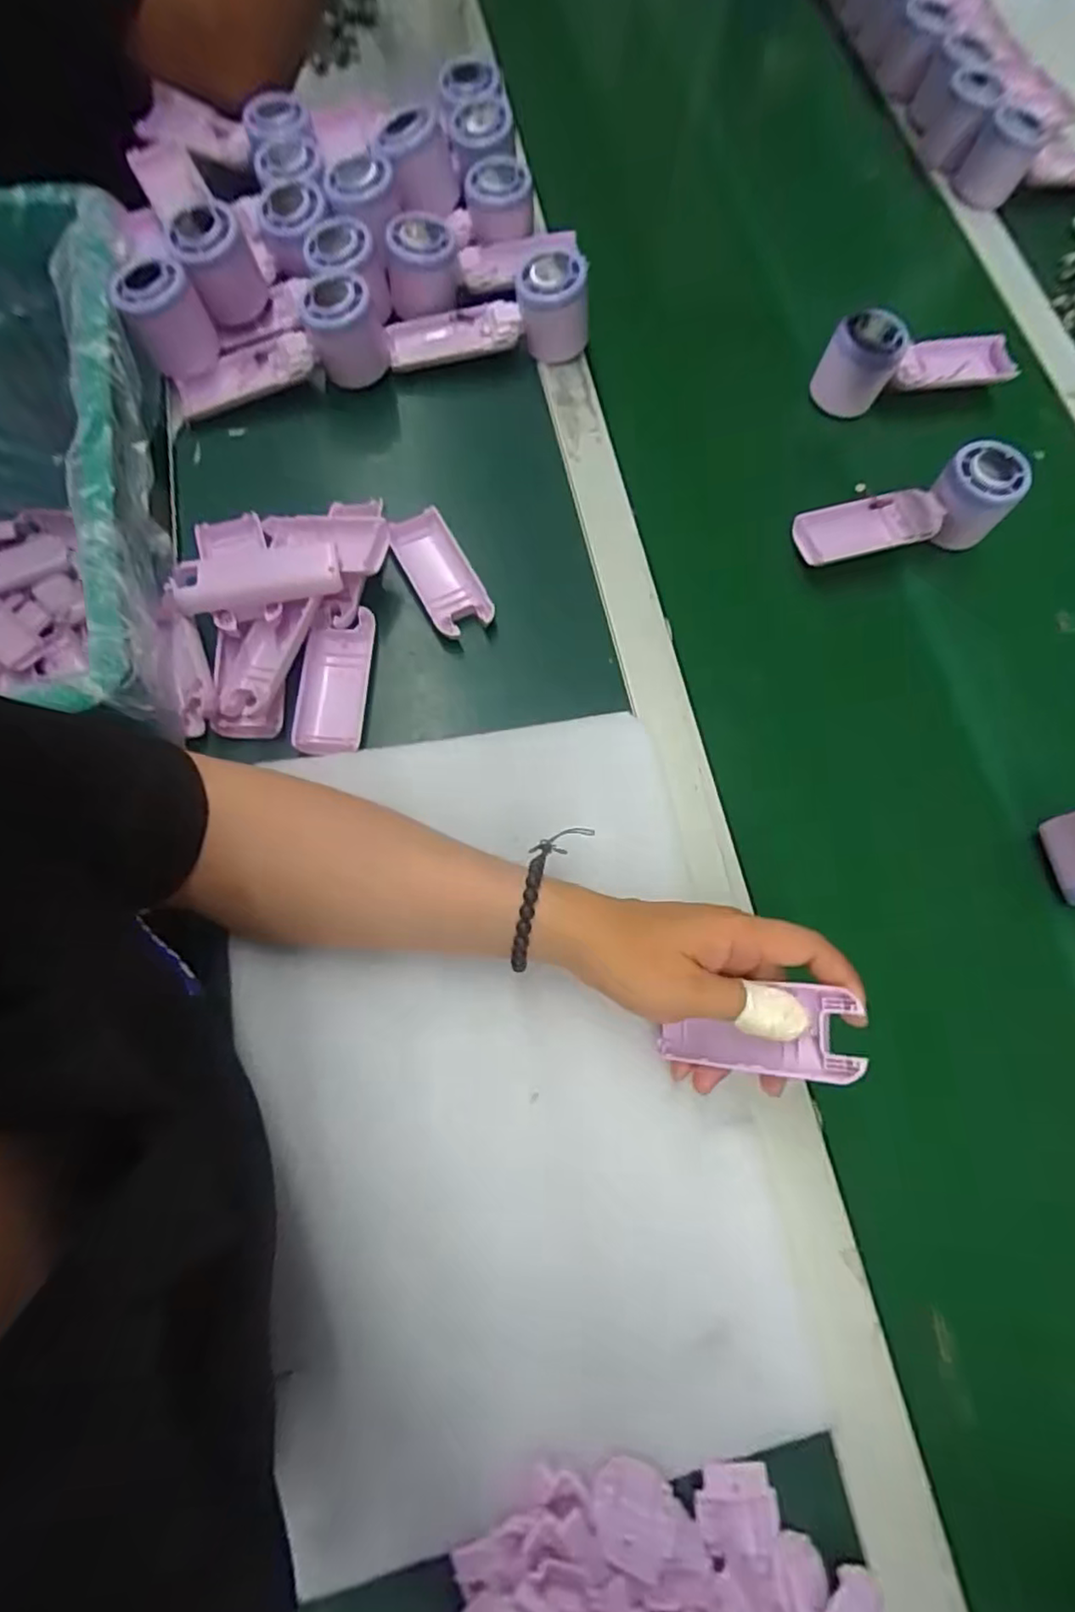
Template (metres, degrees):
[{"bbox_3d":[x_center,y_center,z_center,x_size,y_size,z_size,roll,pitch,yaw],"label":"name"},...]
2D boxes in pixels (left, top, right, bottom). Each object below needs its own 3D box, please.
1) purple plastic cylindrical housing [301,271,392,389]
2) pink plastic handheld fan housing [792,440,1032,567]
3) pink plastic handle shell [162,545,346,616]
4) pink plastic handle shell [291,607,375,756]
[{"bbox_3d":[-0.149,-0.367,0.508,0.057,0.059,0.056,1,72,-2],"label":"purple plastic cylindrical housing"},{"bbox_3d":[0.273,-0.217,0.486,0.166,0.050,0.054,-14,73,-7],"label":"pink plastic handheld fan housing"},{"bbox_3d":[-0.185,-0.150,0.432,0.108,0.020,0.046,-9,73,-5],"label":"pink plastic handle shell"},{"bbox_3d":[-0.138,-0.082,0.440,0.046,0.018,0.101,4,72,-1],"label":"pink plastic handle shell"}]

